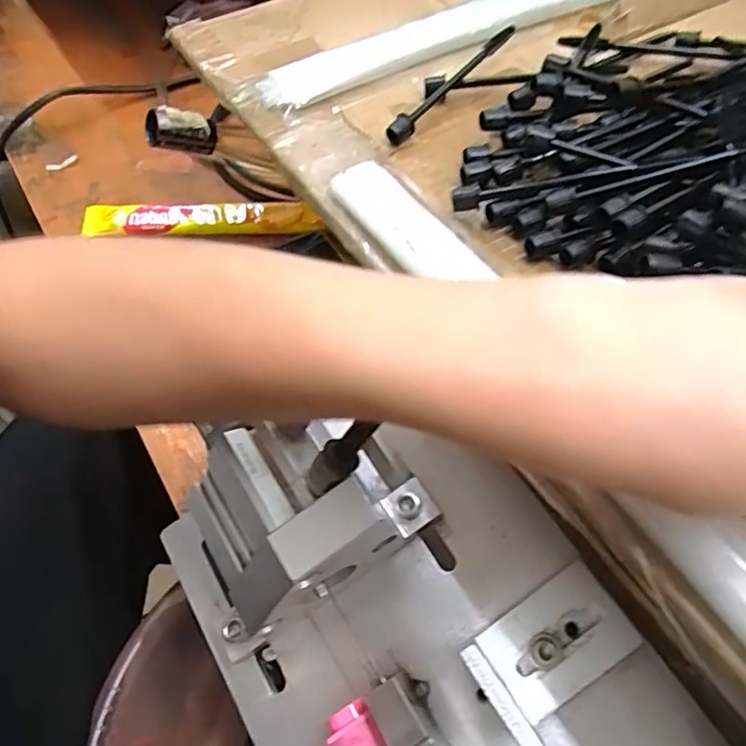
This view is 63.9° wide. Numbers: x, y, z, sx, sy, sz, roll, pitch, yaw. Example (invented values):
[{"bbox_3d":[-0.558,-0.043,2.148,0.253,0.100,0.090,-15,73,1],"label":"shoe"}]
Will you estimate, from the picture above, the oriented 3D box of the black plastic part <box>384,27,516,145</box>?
[{"bbox_3d":[0.041,-0.146,0.303,0.008,0.016,0.099,36,60,17],"label":"black plastic part"}]

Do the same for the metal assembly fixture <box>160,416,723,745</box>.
[{"bbox_3d":[0.044,0.139,0.207,0.148,0.092,0.312,-30,60,-16],"label":"metal assembly fixture"}]

